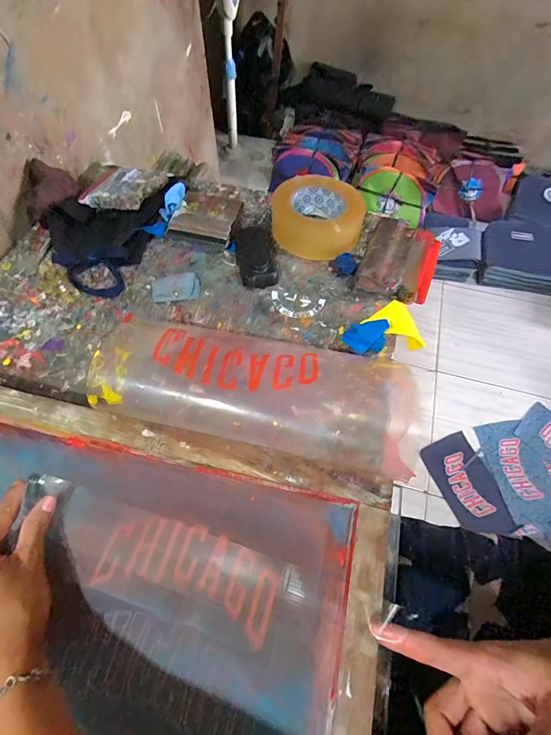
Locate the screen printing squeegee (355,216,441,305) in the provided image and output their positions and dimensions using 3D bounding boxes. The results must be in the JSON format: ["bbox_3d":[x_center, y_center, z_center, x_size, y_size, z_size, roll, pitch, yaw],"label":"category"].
[{"bbox_3d":[0.178,-0.157,0.522,0.095,0.027,0.143,21,62,10],"label":"screen printing squeegee"}]

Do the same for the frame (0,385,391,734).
[{"bbox_3d":[-0.177,0.294,0.252,0.449,0.053,0.530,13,61,7],"label":"frame"}]

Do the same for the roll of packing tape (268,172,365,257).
[{"bbox_3d":[0.061,-0.222,0.537,0.130,0.057,0.102,24,62,12],"label":"roll of packing tape"}]

